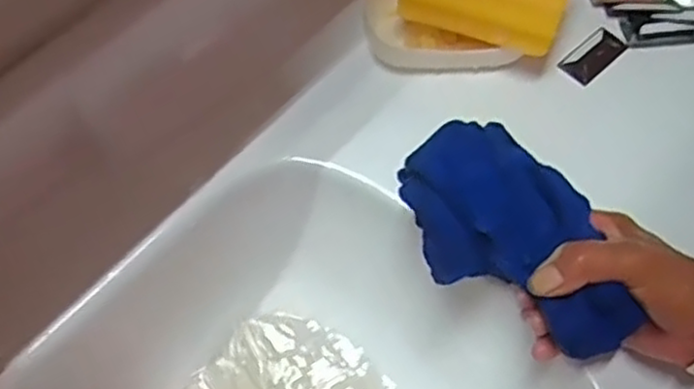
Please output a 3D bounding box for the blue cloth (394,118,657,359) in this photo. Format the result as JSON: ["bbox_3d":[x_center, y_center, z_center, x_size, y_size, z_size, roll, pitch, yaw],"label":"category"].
[{"bbox_3d":[0.092,0.025,0.395,0.082,0.042,0.141,-31,69,-17],"label":"blue cloth"}]

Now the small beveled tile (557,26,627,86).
[{"bbox_3d":[0.181,-0.103,0.531,0.055,0.004,0.027,-39,71,-20],"label":"small beveled tile"}]

